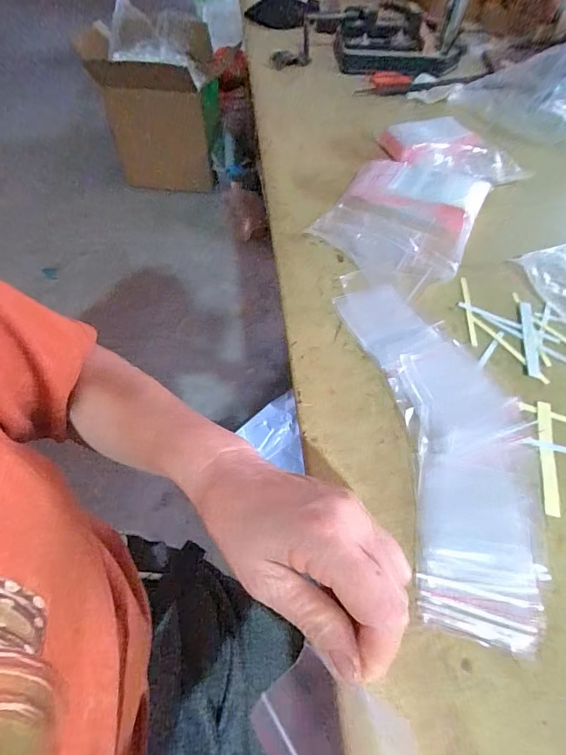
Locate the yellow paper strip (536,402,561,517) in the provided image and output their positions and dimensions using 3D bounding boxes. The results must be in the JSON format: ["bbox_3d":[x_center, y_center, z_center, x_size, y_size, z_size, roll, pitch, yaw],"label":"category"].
[{"bbox_3d":[0.211,0.060,0.319,0.014,0.007,0.100,14,56,8],"label":"yellow paper strip"}]

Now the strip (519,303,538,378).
[{"bbox_3d":[0.239,-0.040,0.388,0.012,0.004,0.095,13,56,8],"label":"strip"}]

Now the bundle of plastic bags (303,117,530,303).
[{"bbox_3d":[0.174,-0.242,0.515,0.195,0.031,0.338,32,60,19],"label":"bundle of plastic bags"}]

